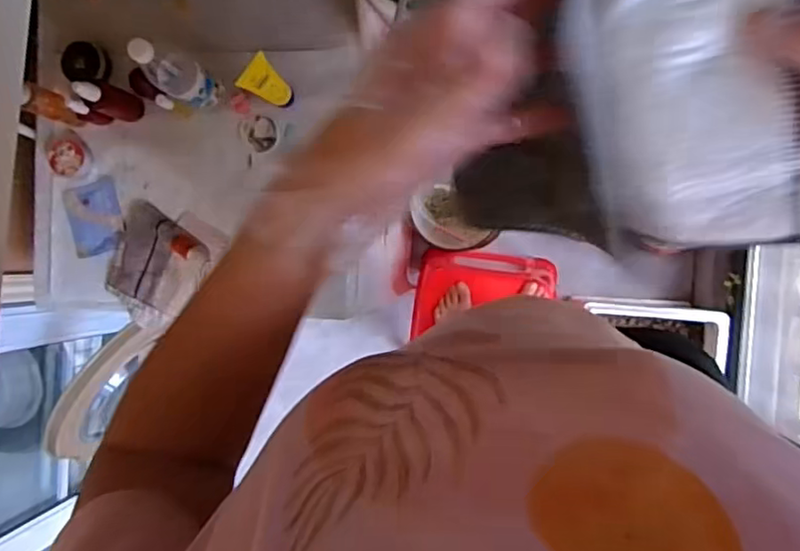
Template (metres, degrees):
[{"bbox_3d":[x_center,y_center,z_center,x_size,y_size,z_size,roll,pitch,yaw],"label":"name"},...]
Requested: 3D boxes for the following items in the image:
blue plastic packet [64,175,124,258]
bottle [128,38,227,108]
[{"bbox_3d":[-0.552,-0.105,1.076,0.101,0.016,0.129,-17,89,8],"label":"blue plastic packet"},{"bbox_3d":[-0.344,-0.311,0.922,0.068,0.186,0.063,0,91,8],"label":"bottle"}]

